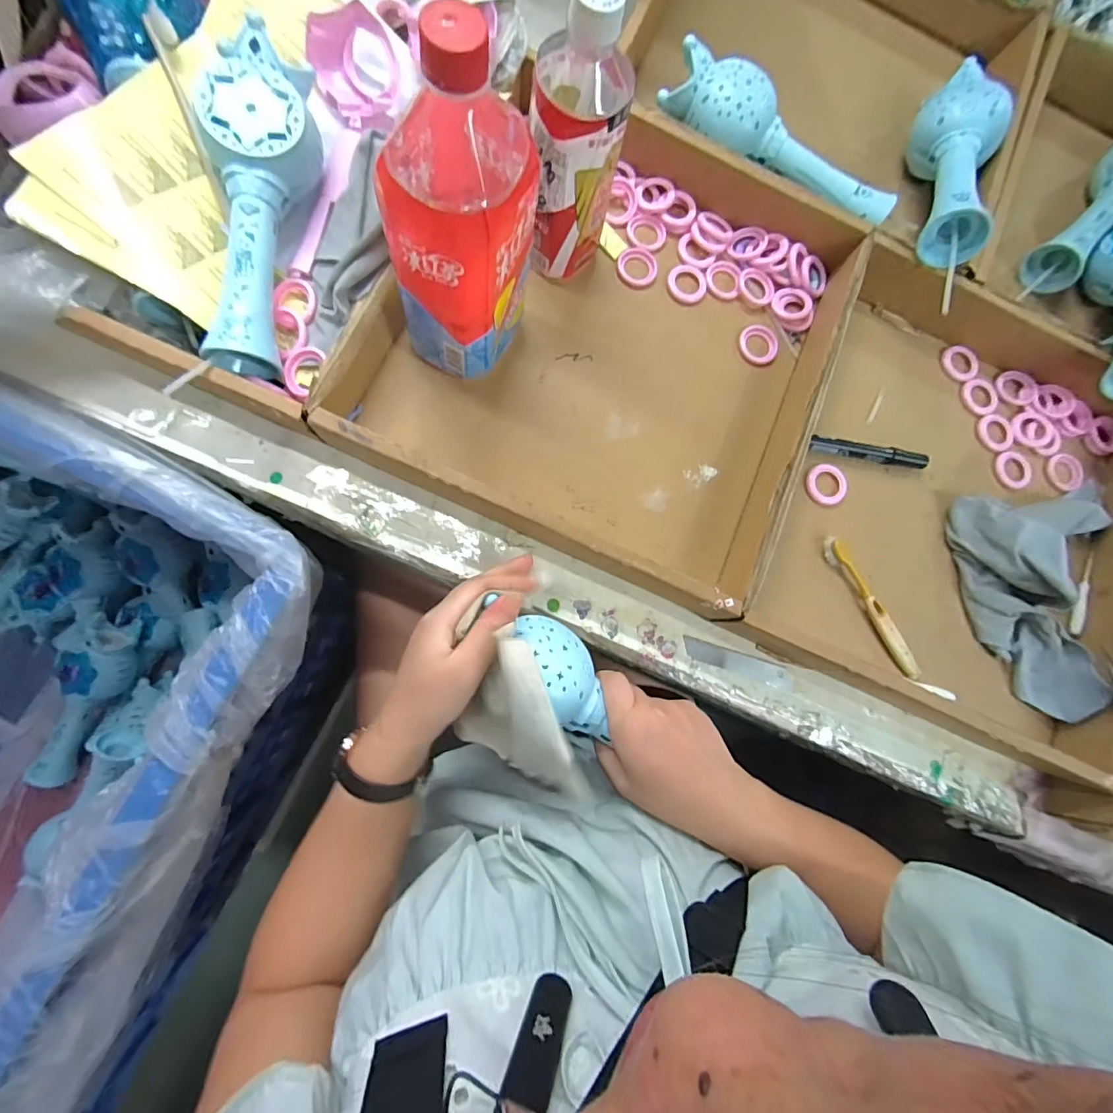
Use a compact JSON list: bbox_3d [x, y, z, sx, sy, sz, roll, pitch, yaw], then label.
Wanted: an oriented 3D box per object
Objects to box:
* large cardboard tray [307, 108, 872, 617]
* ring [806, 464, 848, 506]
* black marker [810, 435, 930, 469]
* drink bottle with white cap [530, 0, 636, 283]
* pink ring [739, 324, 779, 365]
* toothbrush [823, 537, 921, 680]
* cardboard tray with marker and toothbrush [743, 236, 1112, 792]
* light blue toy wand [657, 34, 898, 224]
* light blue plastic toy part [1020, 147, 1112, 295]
[{"bbox_3d":[0.055,-0.187,0.411,0.343,0.060,0.369,25,81,-3],"label":"large cardboard tray"},{"bbox_3d":[0.243,-0.065,0.445,0.034,0.008,0.037,1,82,-7],"label":"ring"},{"bbox_3d":[0.285,-0.095,0.453,0.110,0.018,0.015,9,81,-6],"label":"black marker"},{"bbox_3d":[0.013,-0.292,0.358,0.066,0.181,0.076,17,80,-5],"label":"drink bottle with white cap"},{"bbox_3d":[0.188,-0.196,0.457,0.035,0.004,0.037,1,82,-7],"label":"pink ring"},{"bbox_3d":[0.276,0.044,0.428,0.017,0.016,0.140,-33,87,-11],"label":"toothbrush"},{"bbox_3d":[0.367,-0.042,0.435,0.349,0.056,0.371,25,80,-3],"label":"cardboard tray with marker and toothbrush"},{"bbox_3d":[0.199,-0.366,0.453,0.224,0.062,0.056,36,79,-1],"label":"light blue toy wand"},{"bbox_3d":[0.565,-0.361,0.499,0.219,0.059,0.070,-44,89,-11],"label":"light blue plastic toy part"}]

